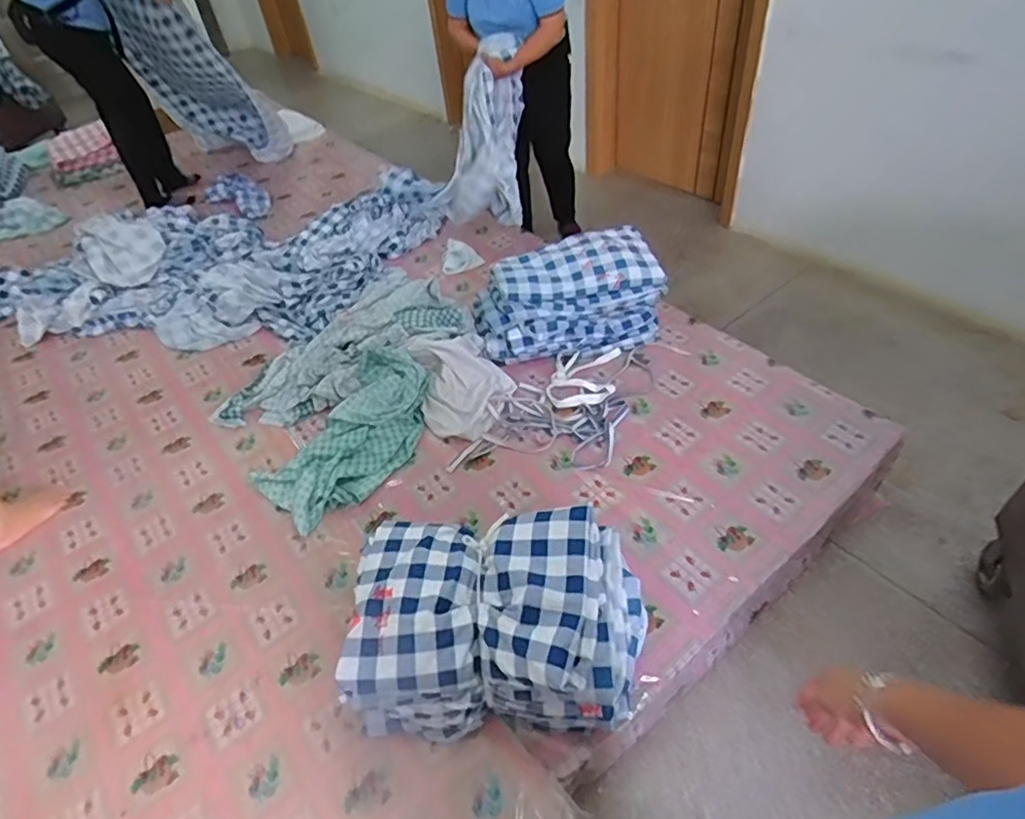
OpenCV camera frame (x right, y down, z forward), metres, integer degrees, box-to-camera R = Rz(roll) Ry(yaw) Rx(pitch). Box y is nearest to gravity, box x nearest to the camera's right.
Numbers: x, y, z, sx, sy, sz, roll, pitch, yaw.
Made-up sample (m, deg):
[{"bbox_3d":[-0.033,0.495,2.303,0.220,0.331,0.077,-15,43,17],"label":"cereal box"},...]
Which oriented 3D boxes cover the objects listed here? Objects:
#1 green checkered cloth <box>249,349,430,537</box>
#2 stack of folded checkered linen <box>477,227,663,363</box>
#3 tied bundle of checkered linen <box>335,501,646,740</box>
[{"bbox_3d":[-0.426,0.056,1.610,0.302,0.102,0.560,23,52,26],"label":"green checkered cloth"},{"bbox_3d":[0.164,-0.356,1.847,0.543,0.215,0.328,-10,45,-4],"label":"stack of folded checkered linen"},{"bbox_3d":[-0.029,0.382,1.093,0.503,0.245,0.316,-3,45,6],"label":"tied bundle of checkered linen"}]

